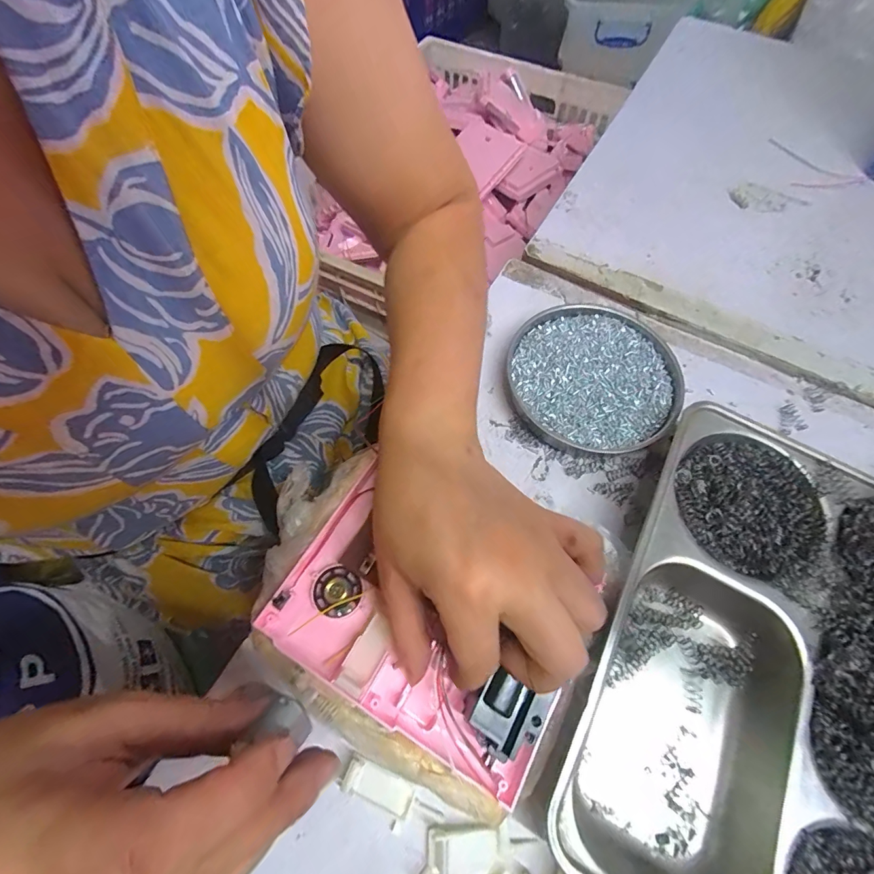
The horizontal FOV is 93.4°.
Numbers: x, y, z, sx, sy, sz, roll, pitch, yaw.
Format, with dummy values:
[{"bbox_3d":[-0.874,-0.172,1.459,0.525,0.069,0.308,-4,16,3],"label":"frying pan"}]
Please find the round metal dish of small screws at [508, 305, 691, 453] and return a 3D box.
[{"bbox_3d":[0.127,-0.049,0.338,0.136,0.019,0.122,36,70,15],"label":"round metal dish of small screws"}]

